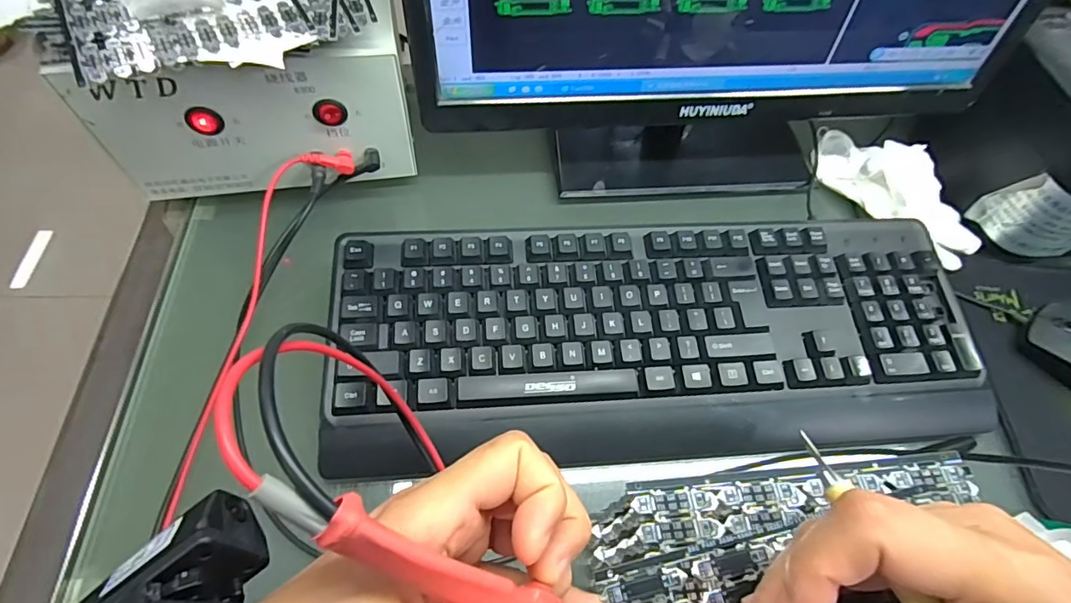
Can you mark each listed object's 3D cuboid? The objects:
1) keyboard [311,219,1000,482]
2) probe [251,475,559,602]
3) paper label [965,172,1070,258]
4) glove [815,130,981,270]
[{"bbox_3d":[0.084,0.021,0.354,0.430,0.037,0.157,-2,60,-5],"label":"keyboard"},{"bbox_3d":[-0.017,0.087,0.157,0.147,0.008,0.014,41,57,-27],"label":"probe"},{"bbox_3d":[0.393,-0.065,0.400,0.077,0.061,0.022,31,63,14],"label":"paper label"},{"bbox_3d":[0.306,-0.095,0.444,0.069,0.042,0.156,-24,64,-16],"label":"glove"}]

